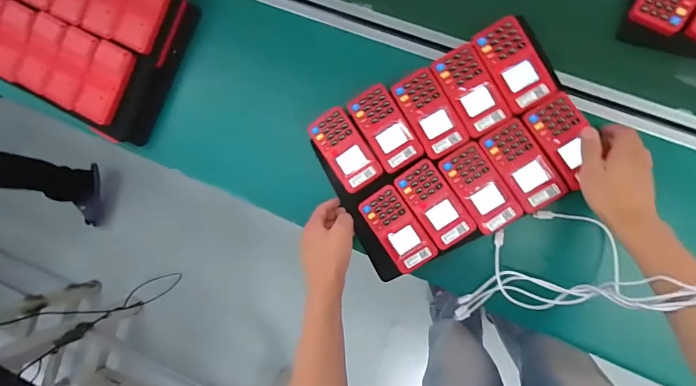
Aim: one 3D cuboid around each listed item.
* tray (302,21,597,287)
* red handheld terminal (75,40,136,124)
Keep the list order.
[{"bbox_3d":[0.138,-0.057,0.550,0.331,0.044,0.247,-26,85,8],"label":"tray"},{"bbox_3d":[-0.372,-0.169,0.595,0.056,0.022,0.118,26,93,9],"label":"red handheld terminal"}]

